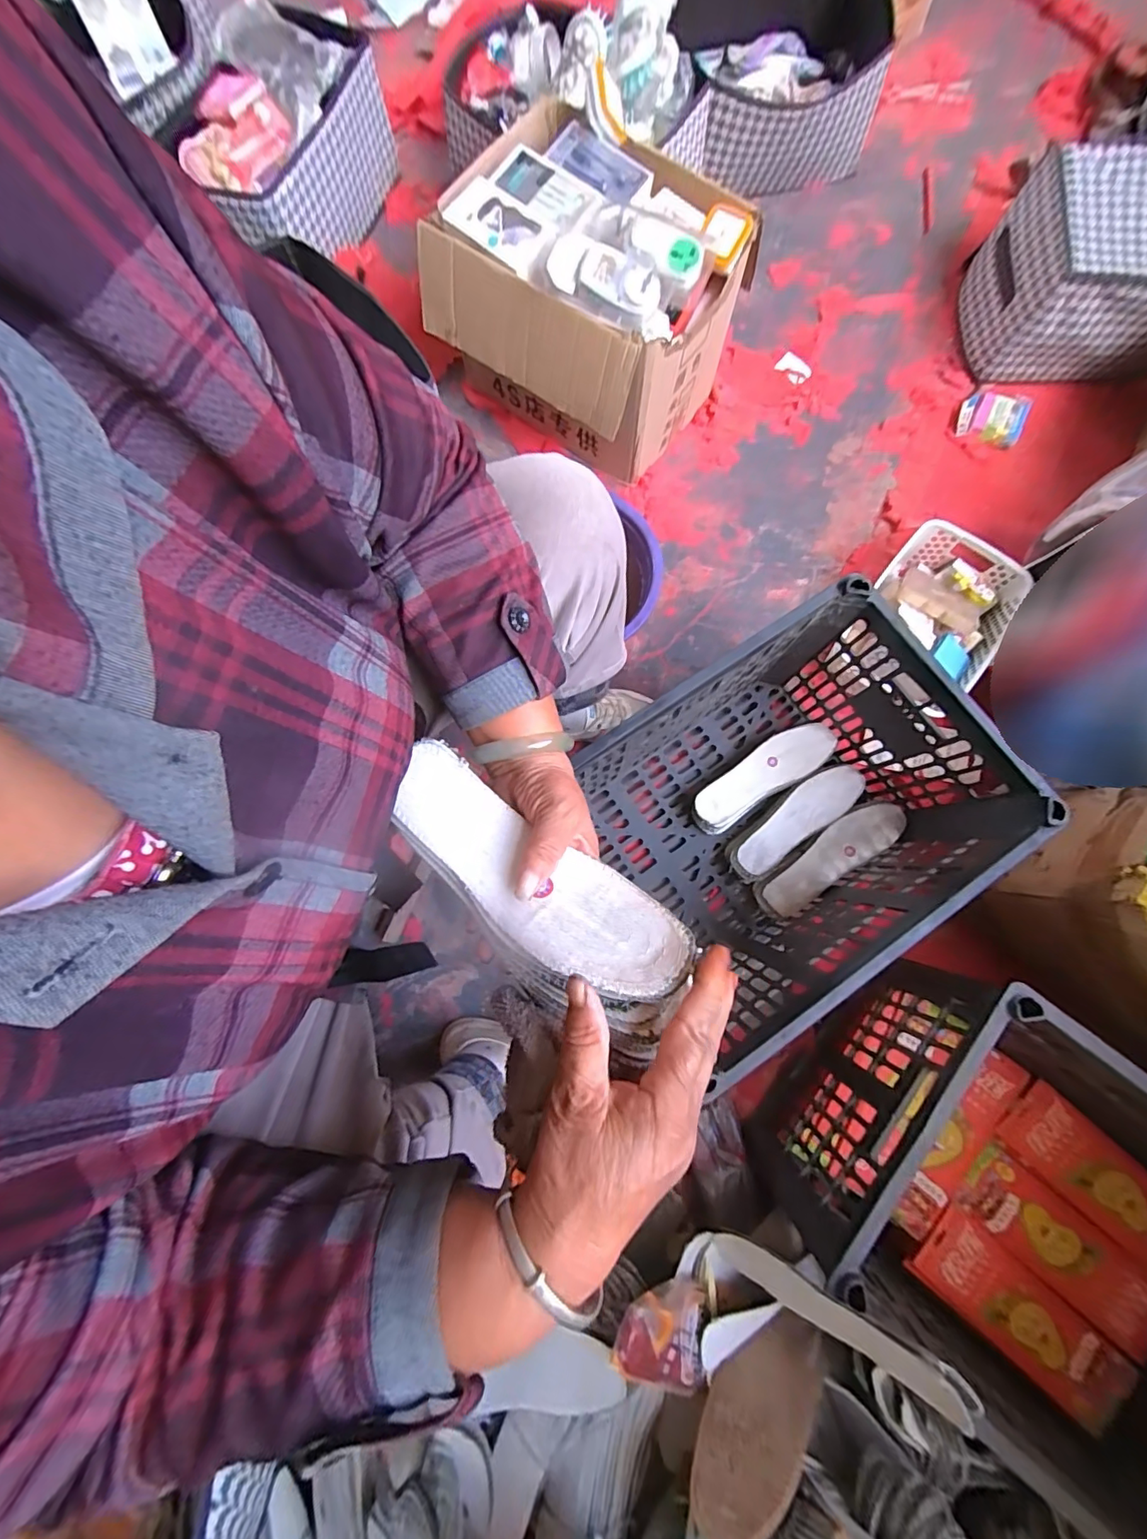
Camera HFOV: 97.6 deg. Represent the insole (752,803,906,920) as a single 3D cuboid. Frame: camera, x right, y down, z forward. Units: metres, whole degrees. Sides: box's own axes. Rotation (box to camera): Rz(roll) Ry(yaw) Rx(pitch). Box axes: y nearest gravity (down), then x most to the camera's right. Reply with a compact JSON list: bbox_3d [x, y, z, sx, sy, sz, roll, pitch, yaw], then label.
[{"bbox_3d":[0.369,0.127,0.730,0.233,0.034,0.065,-35,80,-6],"label":"insole"}]

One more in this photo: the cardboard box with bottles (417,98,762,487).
[{"bbox_3d":[0.016,-0.728,0.784,0.397,0.251,0.316,36,81,8],"label":"cardboard box with bottles"}]

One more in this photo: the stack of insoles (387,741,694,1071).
[{"bbox_3d":[-0.034,0.069,0.311,0.225,0.030,0.083,35,81,24],"label":"stack of insoles"}]

